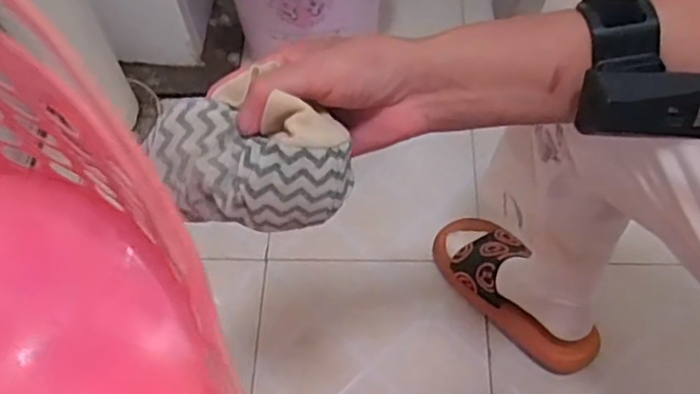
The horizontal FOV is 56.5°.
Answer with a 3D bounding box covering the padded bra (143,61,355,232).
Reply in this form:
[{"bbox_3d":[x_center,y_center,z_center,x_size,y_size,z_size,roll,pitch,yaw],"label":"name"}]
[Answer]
[{"bbox_3d":[-0.053,-0.019,0.335,0.097,0.055,0.068,29,64,18],"label":"padded bra"}]

